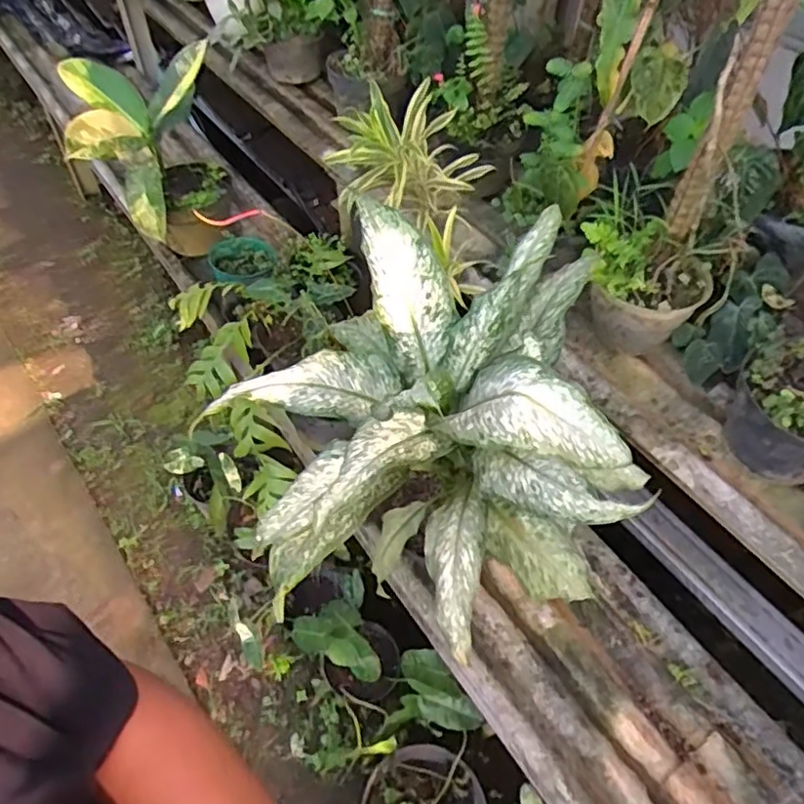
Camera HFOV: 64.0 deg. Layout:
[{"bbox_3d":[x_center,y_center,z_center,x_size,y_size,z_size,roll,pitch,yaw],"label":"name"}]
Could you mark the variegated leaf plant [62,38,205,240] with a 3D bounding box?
[{"bbox_3d":[-0.573,-0.611,1.458,0.317,0.271,0.394,-15,52,-12],"label":"variegated leaf plant"}]

